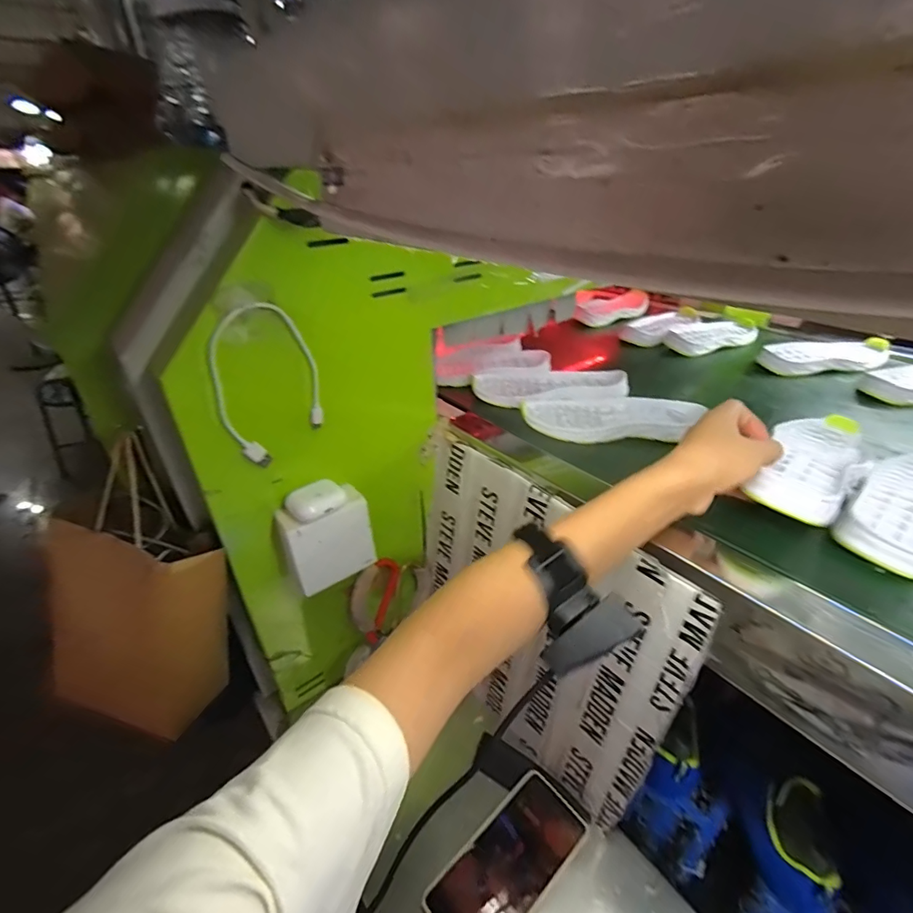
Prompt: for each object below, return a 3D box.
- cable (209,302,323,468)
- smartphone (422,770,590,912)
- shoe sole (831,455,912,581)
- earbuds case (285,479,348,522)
[{"bbox_3d":[-0.163,-0.062,0.407,0.091,0.137,0.014,-26,40,-36],"label":"cable"},{"bbox_3d":[0.053,0.404,0.459,0.166,0.014,0.078,-25,39,-35],"label":"smartphone"},{"bbox_3d":[0.403,0.039,0.407,0.198,0.025,0.076,-19,36,-29],"label":"shoe sole"},{"bbox_3d":[-0.139,0.042,0.458,0.033,0.023,0.050,24,38,33],"label":"earbuds case"}]

